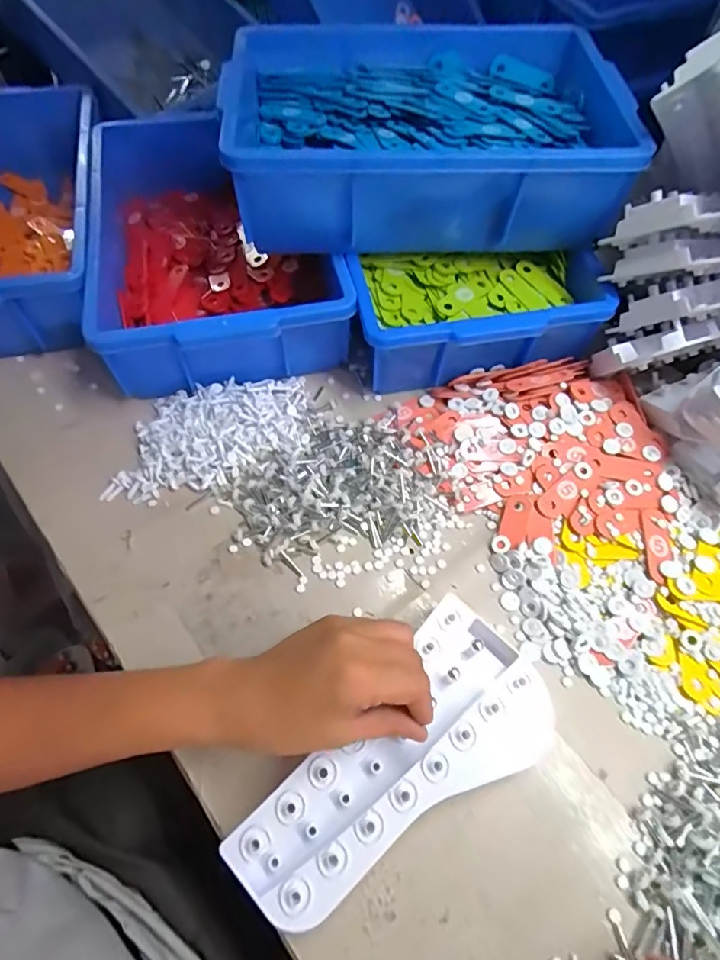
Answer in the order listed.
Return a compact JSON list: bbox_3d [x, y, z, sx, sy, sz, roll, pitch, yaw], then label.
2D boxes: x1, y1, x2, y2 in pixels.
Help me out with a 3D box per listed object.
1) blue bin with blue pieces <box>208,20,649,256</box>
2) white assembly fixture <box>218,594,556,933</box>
[{"bbox_3d":[0.059,-0.353,0.505,0.348,0.096,0.257,-2,62,-2],"label":"blue bin with blue pieces"},{"bbox_3d":[0.024,0.193,0.348,0.229,0.030,0.111,-32,67,-20],"label":"white assembly fixture"}]

